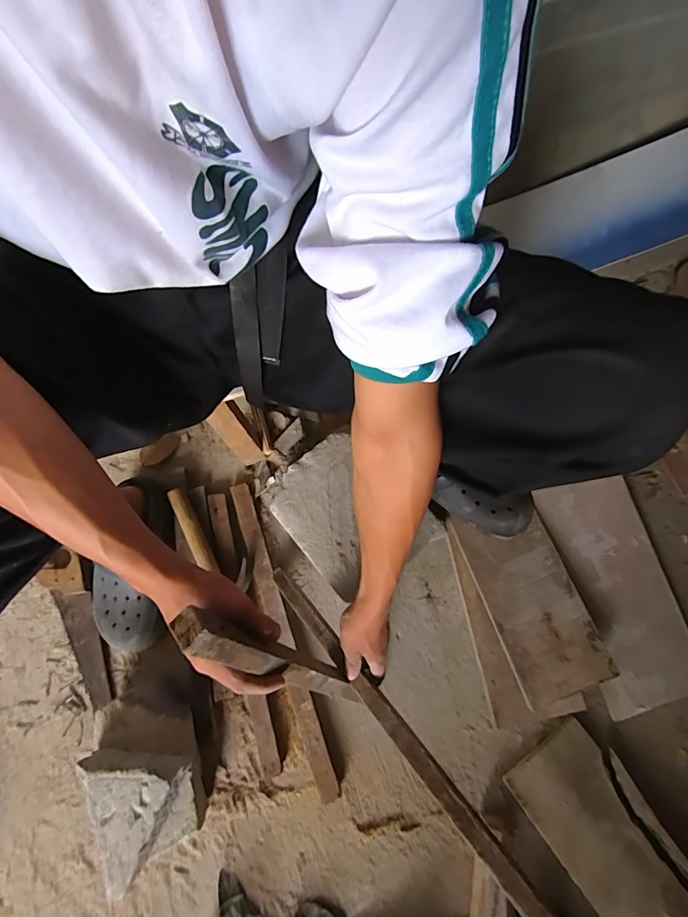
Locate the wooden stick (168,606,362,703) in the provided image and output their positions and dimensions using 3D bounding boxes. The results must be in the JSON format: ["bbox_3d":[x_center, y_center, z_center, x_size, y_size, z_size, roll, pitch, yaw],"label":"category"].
[{"bbox_3d":[-0.056,0.220,0.426,0.032,0.328,0.028,-46,48,-11],"label":"wooden stick"}]

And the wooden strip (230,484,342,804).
[{"bbox_3d":[-0.106,0.278,0.653,0.035,0.030,0.491,-19,76,-6],"label":"wooden strip"}]

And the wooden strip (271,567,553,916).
[{"bbox_3d":[0.045,0.314,0.505,0.028,0.013,0.486,-42,53,-11],"label":"wooden strip"}]

